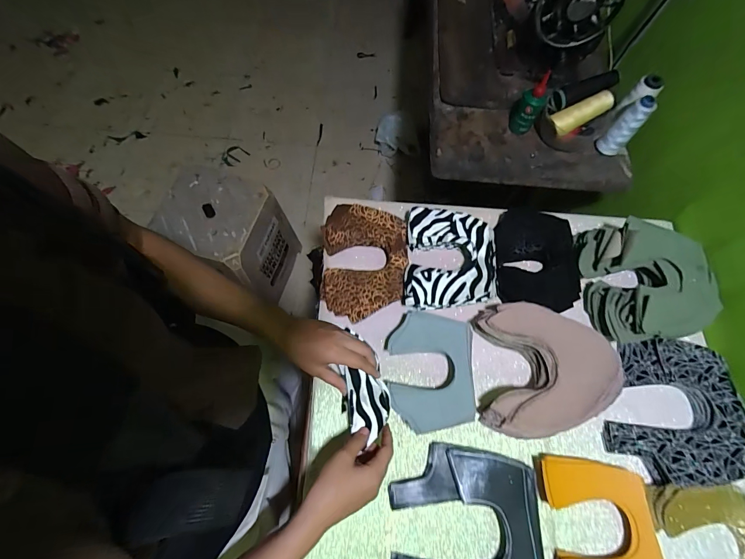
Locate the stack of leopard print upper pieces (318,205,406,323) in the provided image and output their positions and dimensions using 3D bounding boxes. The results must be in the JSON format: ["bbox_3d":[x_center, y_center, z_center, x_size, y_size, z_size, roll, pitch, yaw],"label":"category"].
[{"bbox_3d":[-0.013,-0.032,0.566,0.134,0.033,0.182,0,68,-3],"label":"stack of leopard print upper pieces"}]

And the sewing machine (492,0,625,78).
[{"bbox_3d":[0.363,-0.615,0.703,0.176,0.206,0.375,6,68,0],"label":"sewing machine"}]

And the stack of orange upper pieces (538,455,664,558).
[{"bbox_3d":[0.284,0.310,0.438,0.117,0.028,0.159,-2,68,-3],"label":"stack of orange upper pieces"}]

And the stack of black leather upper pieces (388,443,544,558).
[{"bbox_3d":[0.117,0.311,0.433,0.184,0.030,0.185,2,68,-2],"label":"stack of black leather upper pieces"}]

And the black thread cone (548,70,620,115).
[{"bbox_3d":[0.389,-0.348,0.650,0.121,0.036,0.037,-21,70,11],"label":"black thread cone"}]

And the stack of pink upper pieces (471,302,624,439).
[{"bbox_3d":[0.243,0.123,0.492,0.181,0.045,0.178,3,68,-1],"label":"stack of pink upper pieces"}]

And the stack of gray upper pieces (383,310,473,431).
[{"bbox_3d":[0.081,0.128,0.504,0.116,0.028,0.158,2,68,-2],"label":"stack of gray upper pieces"}]

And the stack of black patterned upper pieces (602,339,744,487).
[{"bbox_3d":[0.420,0.182,0.498,0.183,0.035,0.185,1,68,-2],"label":"stack of black patterned upper pieces"}]

